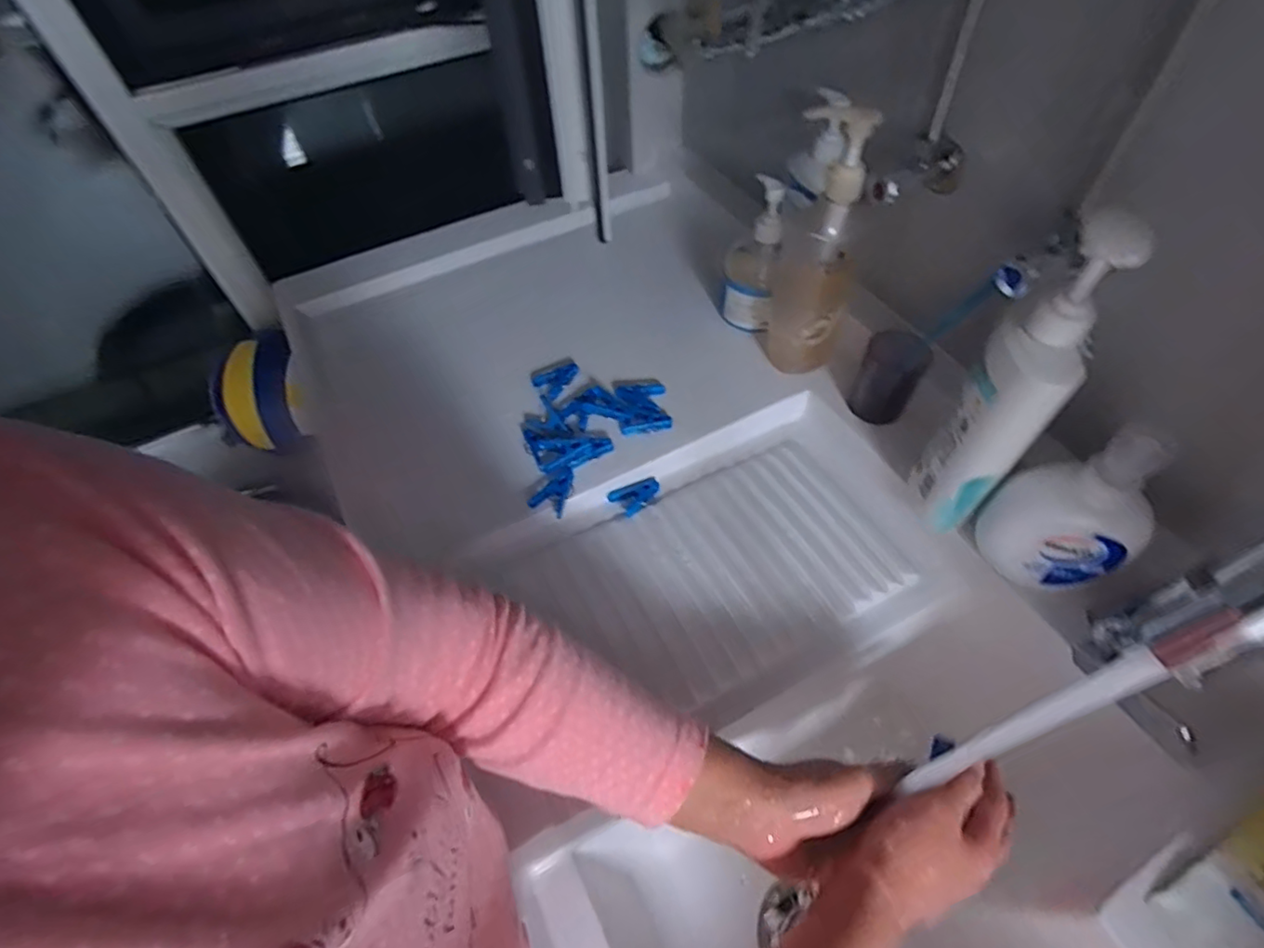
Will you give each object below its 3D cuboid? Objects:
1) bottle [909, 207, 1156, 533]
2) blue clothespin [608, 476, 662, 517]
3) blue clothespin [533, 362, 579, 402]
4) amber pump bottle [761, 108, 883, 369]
[{"bbox_3d":[0.289,-0.056,0.462,0.065,0.258,0.074,33,63,22],"label":"bottle"},{"bbox_3d":[0.005,0.020,0.614,0.053,0.011,0.032,-40,63,-22],"label":"blue clothespin"},{"bbox_3d":[-0.085,-0.111,0.692,0.051,0.012,0.040,-35,61,-19],"label":"blue clothespin"},{"bbox_3d":[0.184,-0.225,0.597,0.070,0.252,0.094,2,56,4],"label":"amber pump bottle"}]

